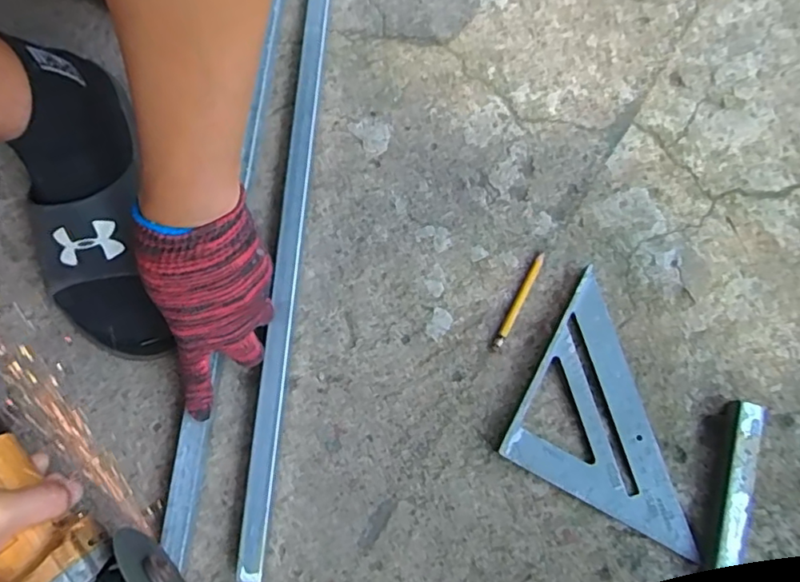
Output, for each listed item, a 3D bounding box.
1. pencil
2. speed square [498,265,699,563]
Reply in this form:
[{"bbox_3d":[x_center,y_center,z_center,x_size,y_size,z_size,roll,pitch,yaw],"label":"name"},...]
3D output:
[{"bbox_3d":[0.105,0.008,0.503,0.008,0.005,0.092,28,79,6],"label":"pencil"},{"bbox_3d":[0.192,0.100,0.475,0.164,0.018,0.166,28,79,6],"label":"speed square"}]

